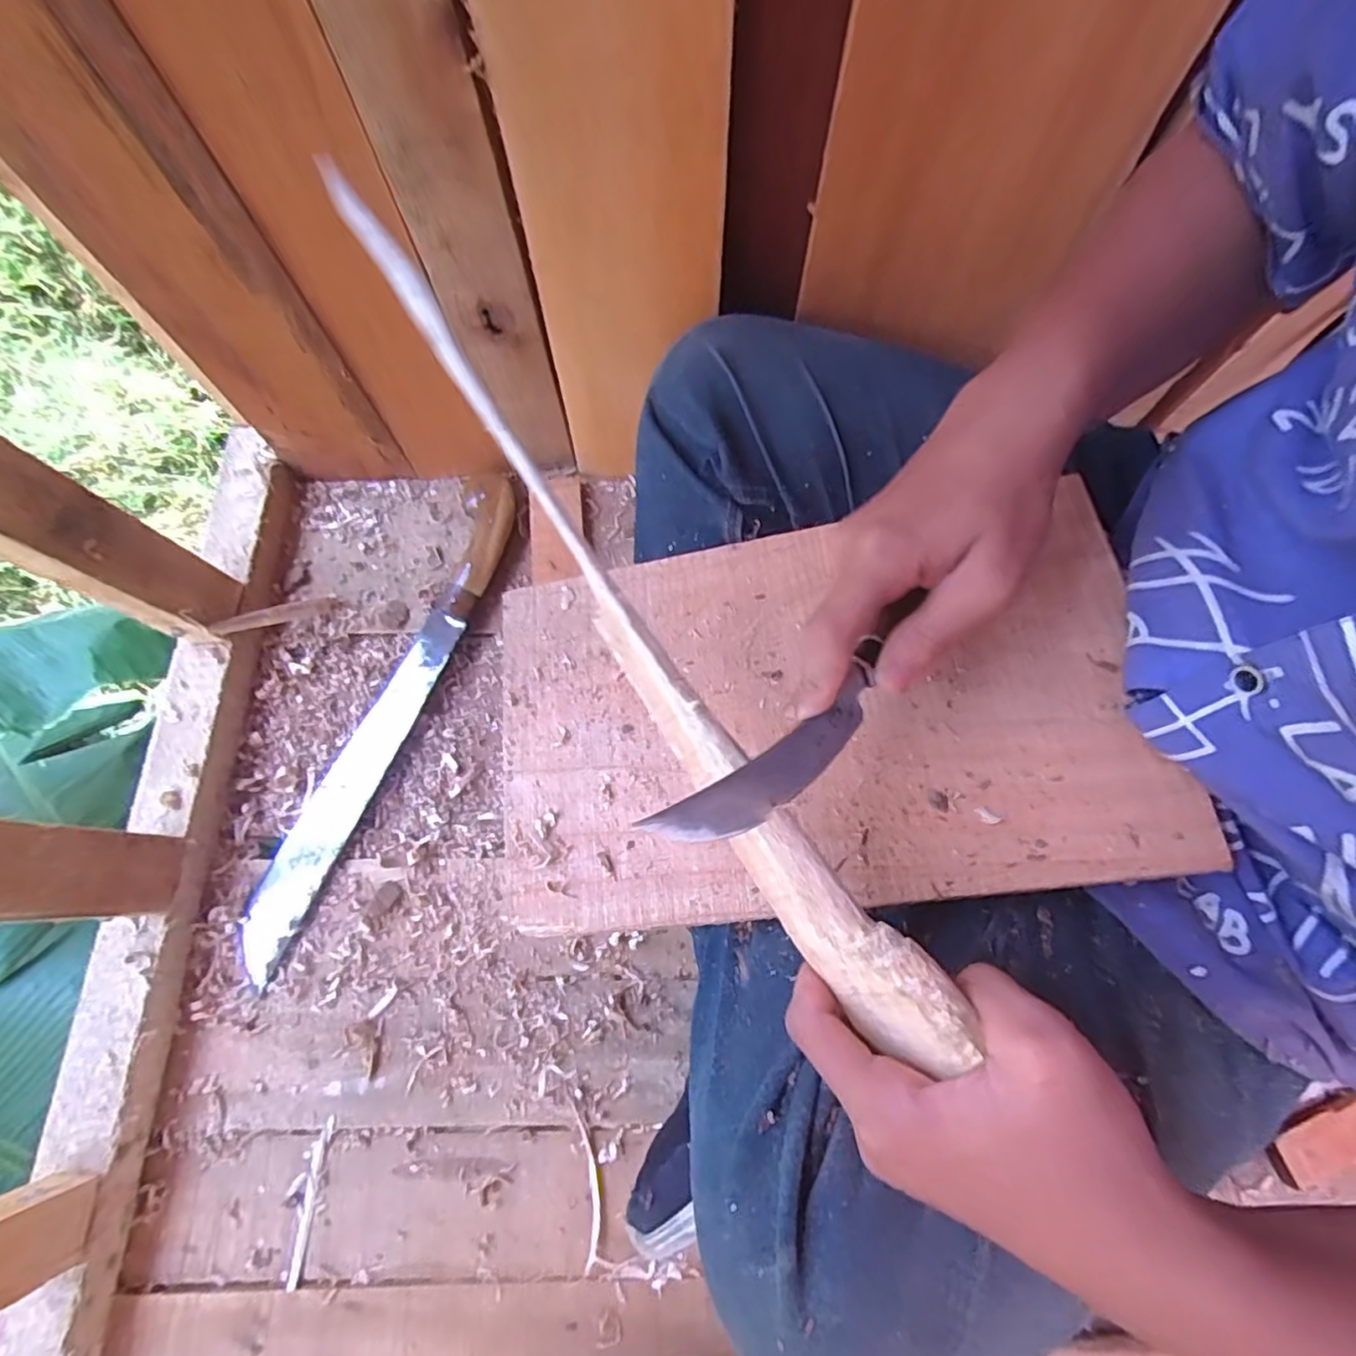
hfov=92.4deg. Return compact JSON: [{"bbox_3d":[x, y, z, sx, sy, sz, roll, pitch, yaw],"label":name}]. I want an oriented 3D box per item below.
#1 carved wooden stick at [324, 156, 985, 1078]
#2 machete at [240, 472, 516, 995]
[{"bbox_3d":[-0.022,-0.034,0.253,0.031,0.039,0.397,-32,84,-8],"label":"carved wooden stick"},{"bbox_3d":[-0.229,0.017,0.515,0.054,0.039,0.424,21,75,7],"label":"machete"}]

